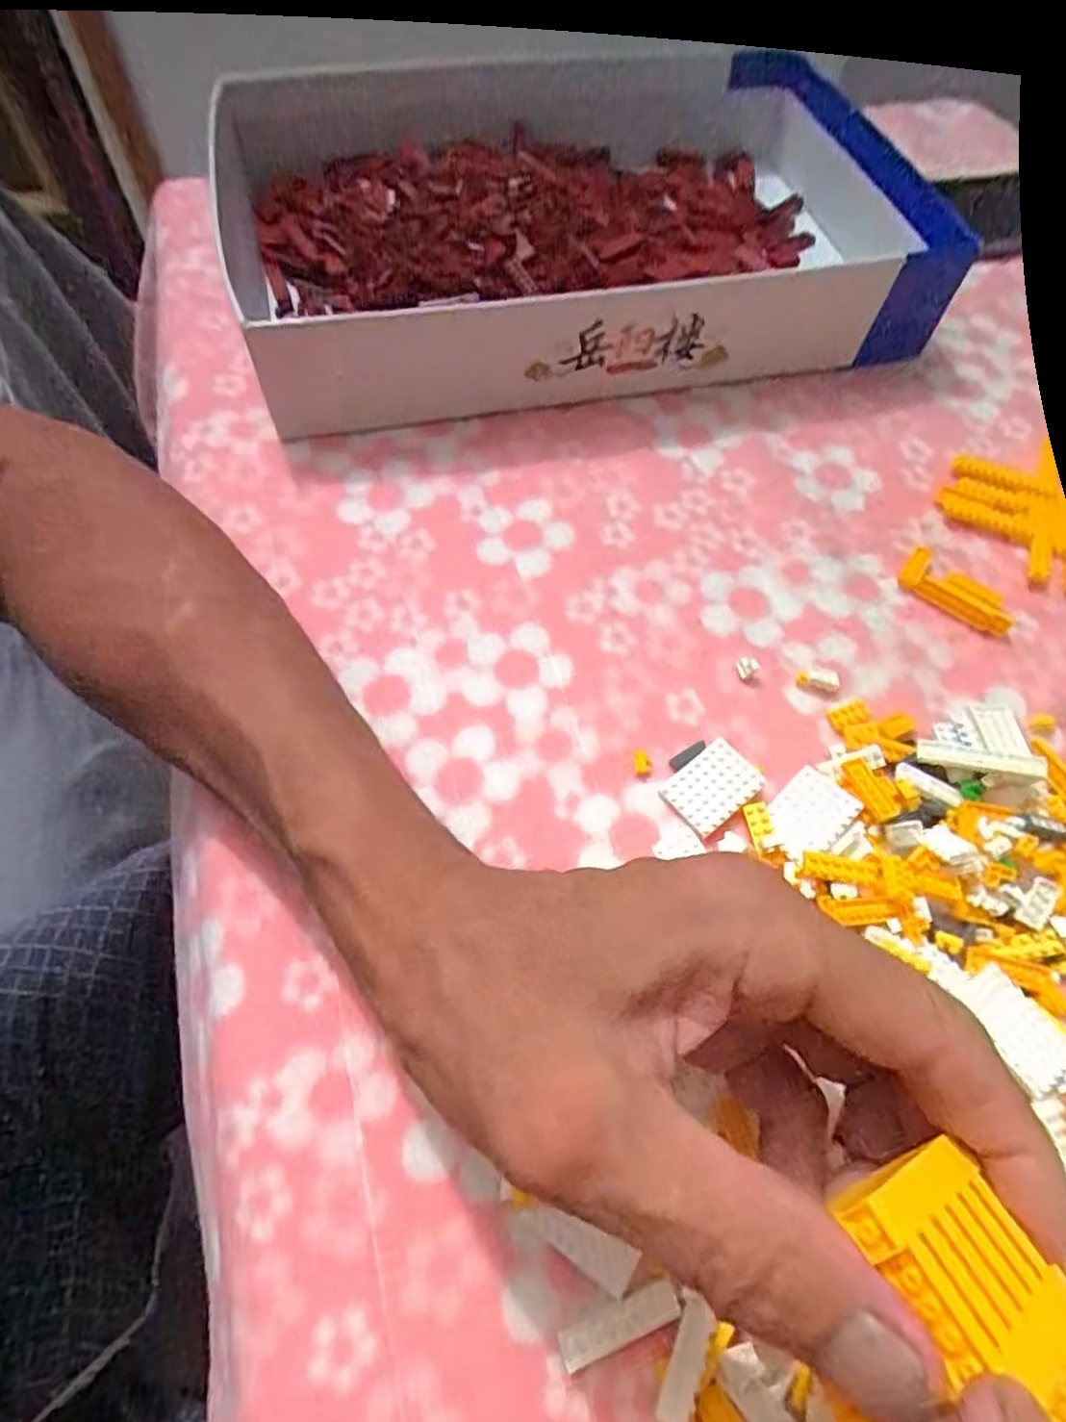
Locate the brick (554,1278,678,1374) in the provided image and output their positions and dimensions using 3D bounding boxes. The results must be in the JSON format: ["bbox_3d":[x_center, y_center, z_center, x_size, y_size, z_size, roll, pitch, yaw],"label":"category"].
[{"bbox_3d":[0.022,0.158,0.185,0.032,0.004,0.009,-19,63,-13],"label":"brick"}]

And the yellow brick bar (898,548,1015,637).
[{"bbox_3d":[0.187,-0.052,0.314,0.049,0.006,0.026,31,64,14],"label":"yellow brick bar"}]

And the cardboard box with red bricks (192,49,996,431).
[{"bbox_3d":[0.029,-0.273,0.393,0.368,0.061,0.231,-14,62,-10],"label":"cardboard box with red bricks"}]

